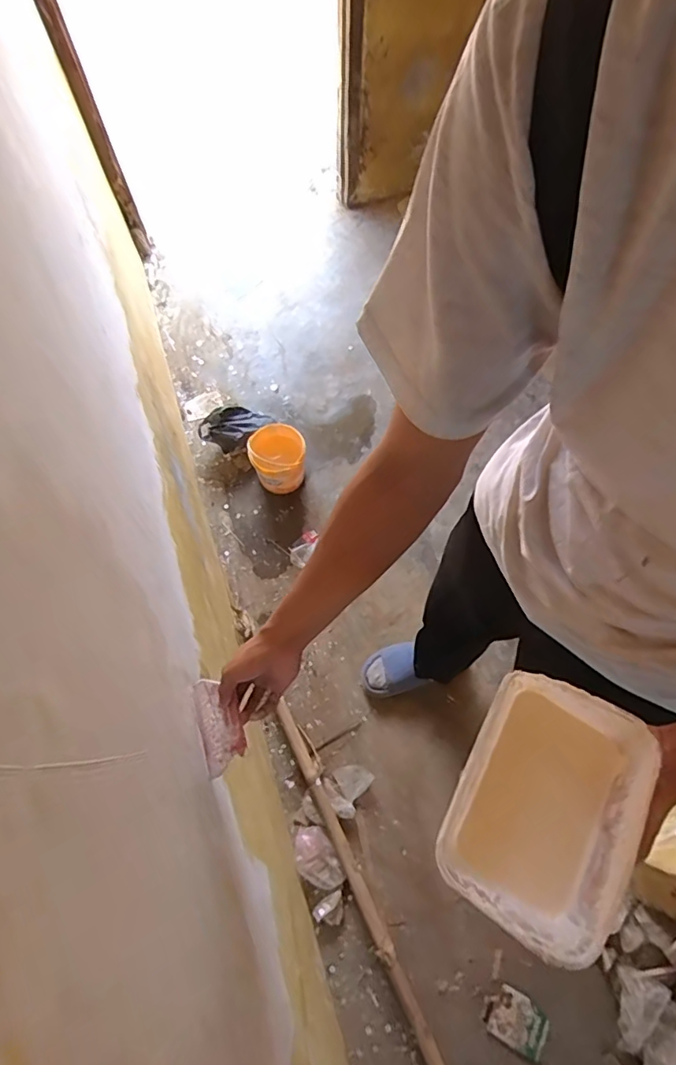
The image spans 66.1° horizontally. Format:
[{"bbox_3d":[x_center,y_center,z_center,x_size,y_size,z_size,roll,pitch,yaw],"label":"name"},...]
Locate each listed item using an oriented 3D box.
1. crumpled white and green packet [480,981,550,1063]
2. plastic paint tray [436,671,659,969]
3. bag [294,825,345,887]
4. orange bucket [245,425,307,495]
[{"bbox_3d":[0.379,1.039,1.111,0.137,0.010,0.095,28,69,10],"label":"crumpled white and green packet"},{"bbox_3d":[0.156,0.201,0.390,0.133,0.049,0.174,32,72,22],"label":"plastic paint tray"},{"bbox_3d":[-0.050,0.749,1.195,0.091,0.032,0.147,-26,71,-12],"label":"bag"},{"bbox_3d":[-0.169,-0.210,1.490,0.157,0.166,0.132,-22,70,-10],"label":"orange bucket"}]

